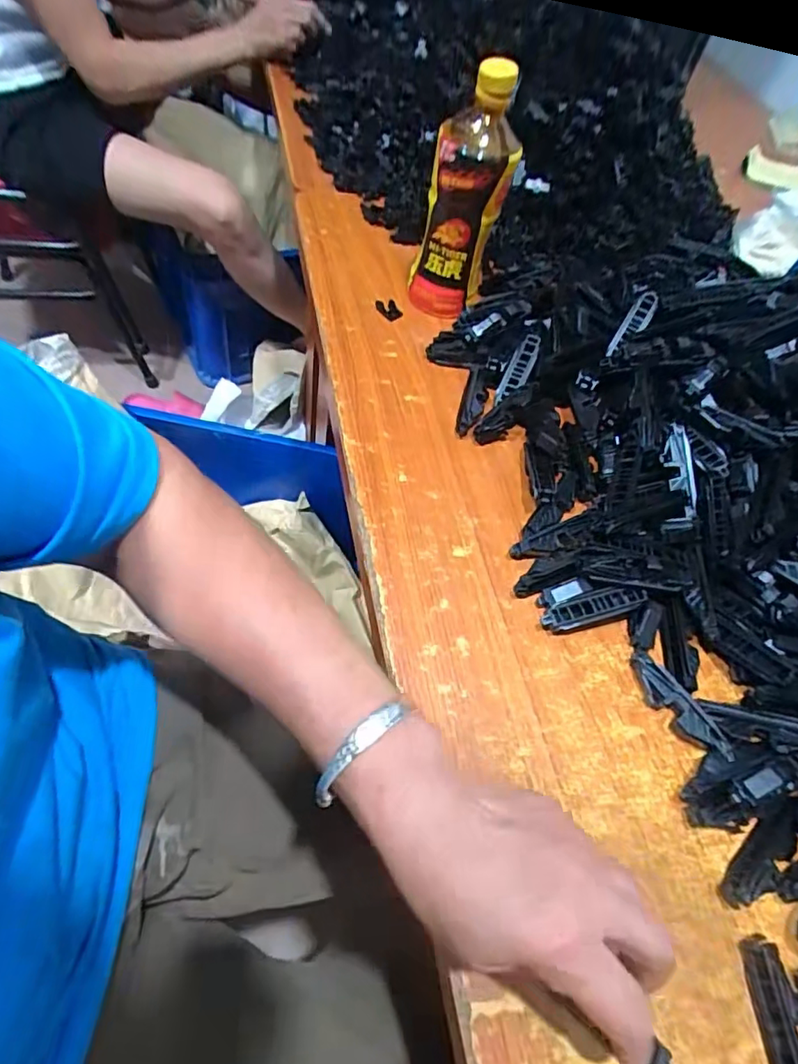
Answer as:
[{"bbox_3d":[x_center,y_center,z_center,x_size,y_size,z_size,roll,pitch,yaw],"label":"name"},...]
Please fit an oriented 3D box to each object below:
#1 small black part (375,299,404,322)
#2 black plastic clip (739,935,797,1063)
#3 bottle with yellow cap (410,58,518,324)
[{"bbox_3d":[-0.009,-0.221,0.547,0.024,0.013,0.020,-16,62,-21],"label":"small black part"},{"bbox_3d":[0.194,0.254,0.275,0.019,0.011,0.081,4,56,-8],"label":"black plastic clip"},{"bbox_3d":[0.058,-0.290,0.489,0.068,0.189,0.055,11,56,-5],"label":"bottle with yellow cap"}]

